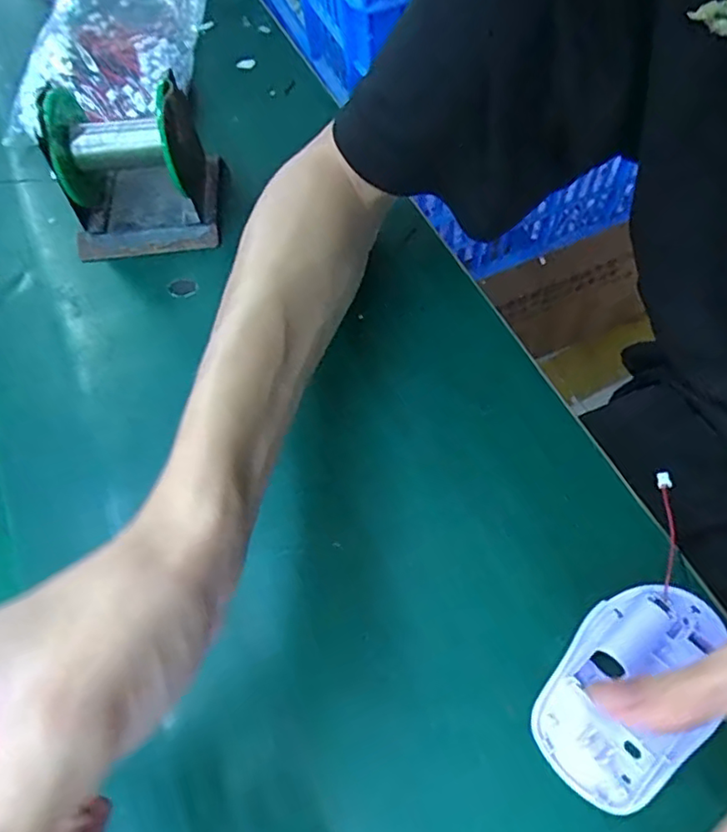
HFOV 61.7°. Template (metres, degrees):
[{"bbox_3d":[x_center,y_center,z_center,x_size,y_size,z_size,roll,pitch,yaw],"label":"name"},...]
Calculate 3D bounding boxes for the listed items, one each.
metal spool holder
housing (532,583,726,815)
[{"bbox_3d":[-0.151,-0.165,0.399,0.096,0.081,0.084,-9,62,-1],"label":"metal spool holder"},{"bbox_3d":[0.118,0.116,0.263,0.097,0.014,0.061,-37,65,-15],"label":"housing"}]

